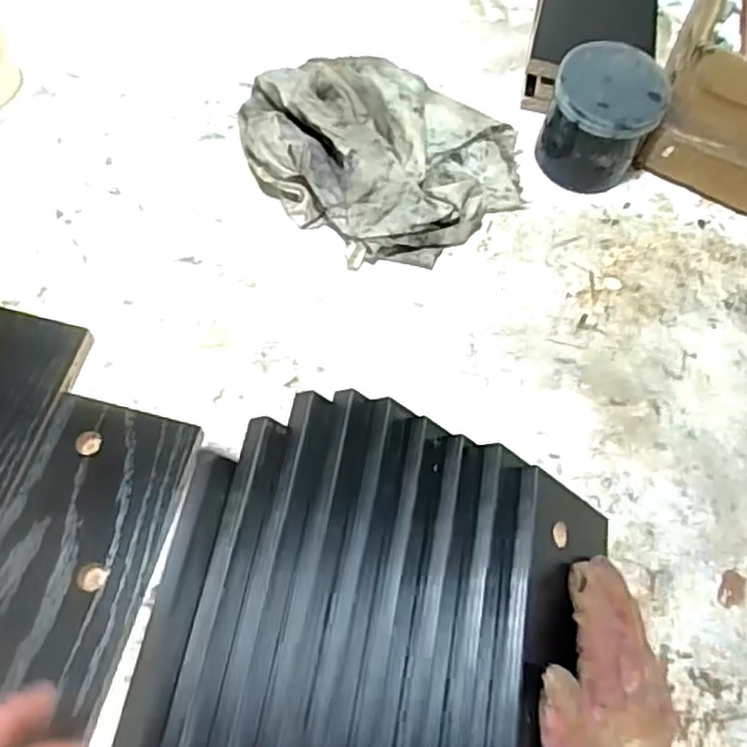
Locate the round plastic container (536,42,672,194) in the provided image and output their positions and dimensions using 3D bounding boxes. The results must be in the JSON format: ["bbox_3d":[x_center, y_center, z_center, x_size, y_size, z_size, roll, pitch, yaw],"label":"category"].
[{"bbox_3d":[0.173,-0.194,0.550,0.076,0.074,0.076,2,65,-3],"label":"round plastic container"}]

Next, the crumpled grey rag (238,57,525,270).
[{"bbox_3d":[0.010,-0.184,0.543,0.192,0.060,0.194,-37,73,-18],"label":"crumpled grey rag"}]

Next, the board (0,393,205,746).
[{"bbox_3d":[-0.176,0.109,0.407,0.098,0.015,0.195,14,65,3],"label":"board"}]

